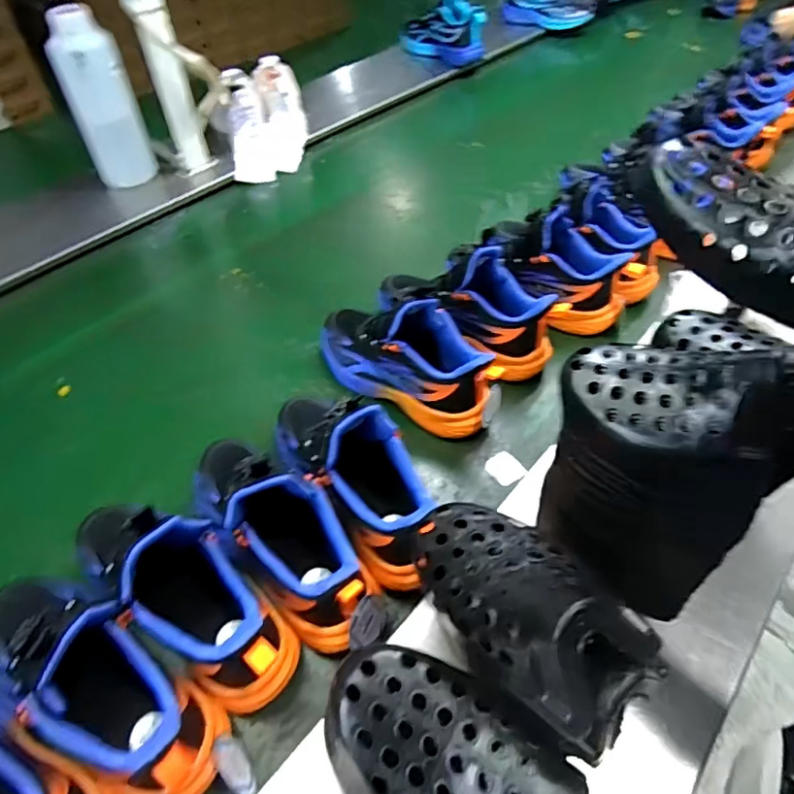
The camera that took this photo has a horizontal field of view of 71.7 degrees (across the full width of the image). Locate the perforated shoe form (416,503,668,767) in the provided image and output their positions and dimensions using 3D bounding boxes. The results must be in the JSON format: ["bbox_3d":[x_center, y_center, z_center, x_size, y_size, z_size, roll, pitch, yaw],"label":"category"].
[{"bbox_3d":[0.065,0.102,0.300,0.083,0.064,0.154,-26,36,-20],"label":"perforated shoe form"}]

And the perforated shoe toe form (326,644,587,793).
[{"bbox_3d":[0.024,0.198,0.296,0.136,0.048,0.085,26,80,23],"label":"perforated shoe toe form"}]

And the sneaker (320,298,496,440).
[{"bbox_3d":[0.003,-0.059,0.632,0.244,0.117,0.089,30,56,25],"label":"sneaker"}]

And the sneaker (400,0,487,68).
[{"bbox_3d":[0.125,-0.956,1.434,0.099,0.153,0.229,-35,56,-25],"label":"sneaker"}]

